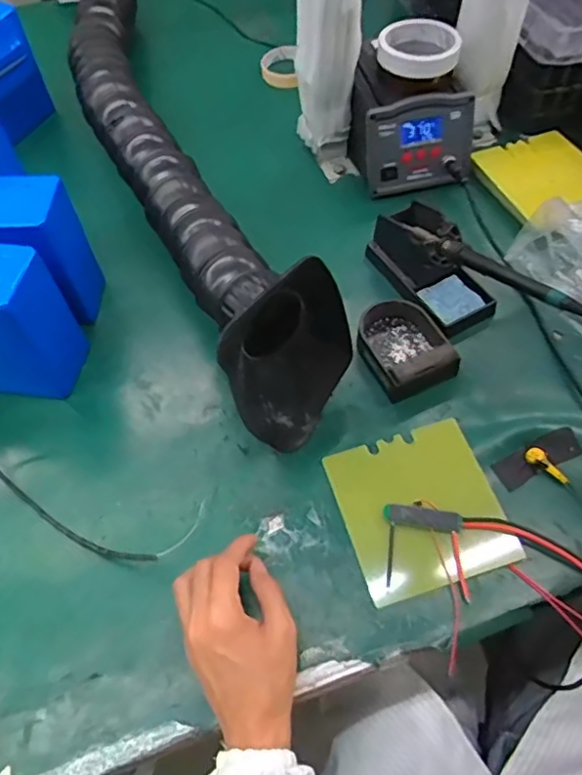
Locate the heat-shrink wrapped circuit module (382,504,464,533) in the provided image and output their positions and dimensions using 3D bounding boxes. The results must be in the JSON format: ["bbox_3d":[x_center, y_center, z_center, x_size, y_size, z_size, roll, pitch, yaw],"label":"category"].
[{"bbox_3d":[0.115,0.114,0.506,0.066,0.017,0.016,7,58,6],"label":"heat-shrink wrapped circuit module"}]

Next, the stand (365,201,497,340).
[{"bbox_3d":[0.155,-0.135,0.625,0.076,0.067,0.155,-23,59,-13],"label":"stand"}]

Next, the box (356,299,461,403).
[{"bbox_3d":[0.113,-0.046,0.592,0.081,0.038,0.106,-21,59,-12],"label":"box"}]

